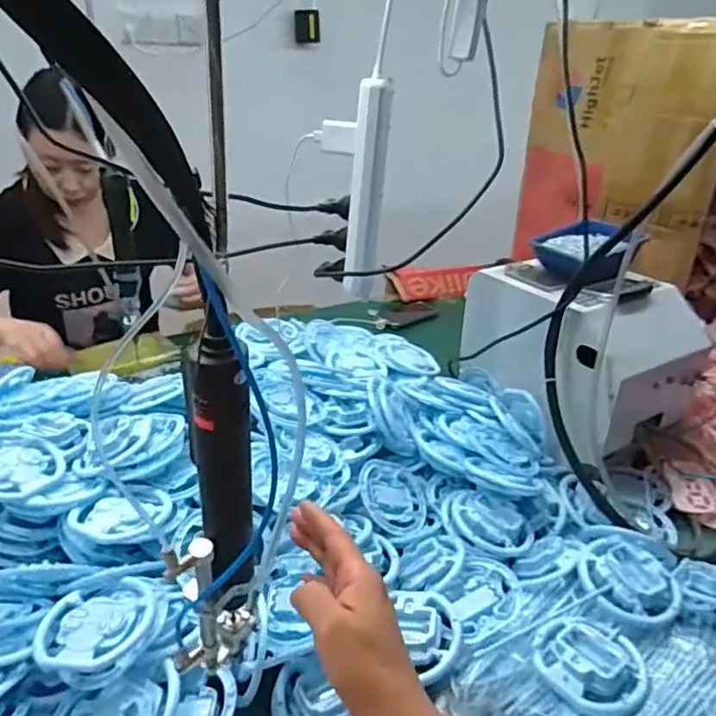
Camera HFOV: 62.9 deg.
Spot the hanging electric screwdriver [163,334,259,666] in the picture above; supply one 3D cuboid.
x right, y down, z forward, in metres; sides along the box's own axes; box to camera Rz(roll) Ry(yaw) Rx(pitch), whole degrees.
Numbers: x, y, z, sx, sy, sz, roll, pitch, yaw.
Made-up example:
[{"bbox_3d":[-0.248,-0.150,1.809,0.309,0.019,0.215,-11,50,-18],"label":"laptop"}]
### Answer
[{"bbox_3d":[-0.102,0.116,0.411,0.060,0.299,0.045,-6,28,-15],"label":"hanging electric screwdriver"}]

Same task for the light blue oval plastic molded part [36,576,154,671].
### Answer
[{"bbox_3d":[-0.241,0.246,0.541,0.098,0.023,0.080,-6,28,-16],"label":"light blue oval plastic molded part"}]

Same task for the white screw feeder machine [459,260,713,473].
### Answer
[{"bbox_3d":[0.332,-0.018,0.912,0.243,0.215,0.299,-17,32,-32],"label":"white screw feeder machine"}]

